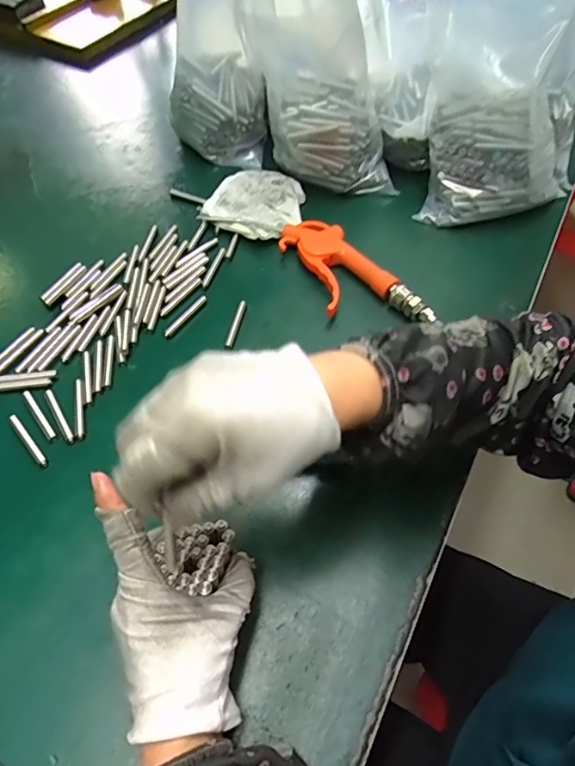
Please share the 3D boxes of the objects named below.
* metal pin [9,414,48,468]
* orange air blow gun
[{"bbox_3d":[-0.212,0.047,0.398,0.008,0.008,0.057,-37,62,-23],"label":"metal pin"},{"bbox_3d":[0.054,-0.106,0.494,0.077,0.030,0.181,-27,59,-17],"label":"orange air blow gun"}]

